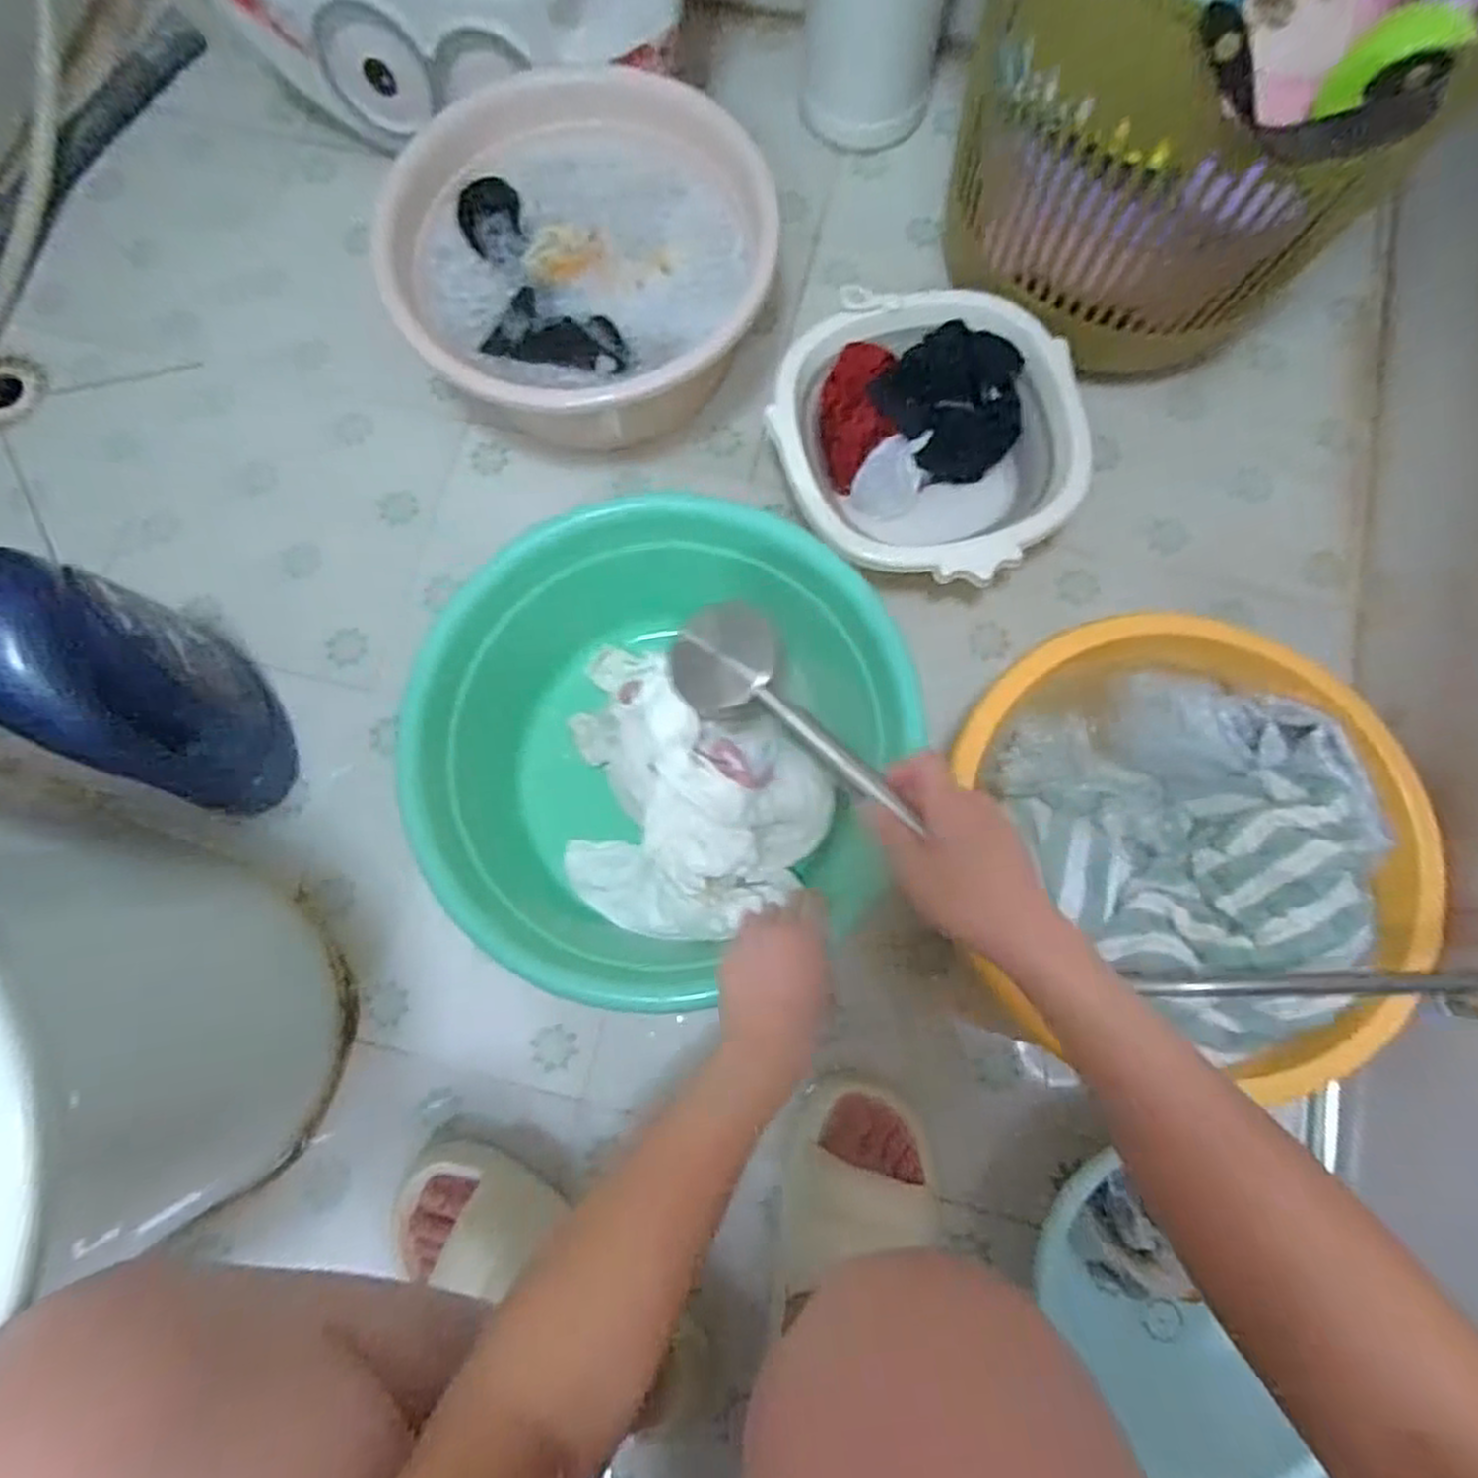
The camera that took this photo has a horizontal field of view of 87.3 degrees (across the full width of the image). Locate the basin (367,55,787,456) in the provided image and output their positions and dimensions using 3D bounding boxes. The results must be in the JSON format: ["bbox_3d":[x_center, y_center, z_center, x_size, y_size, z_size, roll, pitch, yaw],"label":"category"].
[{"bbox_3d":[-0.142,-0.446,0.746,0.332,0.137,0.314,0,76,1],"label":"basin"}]

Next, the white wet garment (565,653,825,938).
[{"bbox_3d":[-0.060,0.051,0.641,0.243,0.121,0.201,26,78,7],"label":"white wet garment"}]

